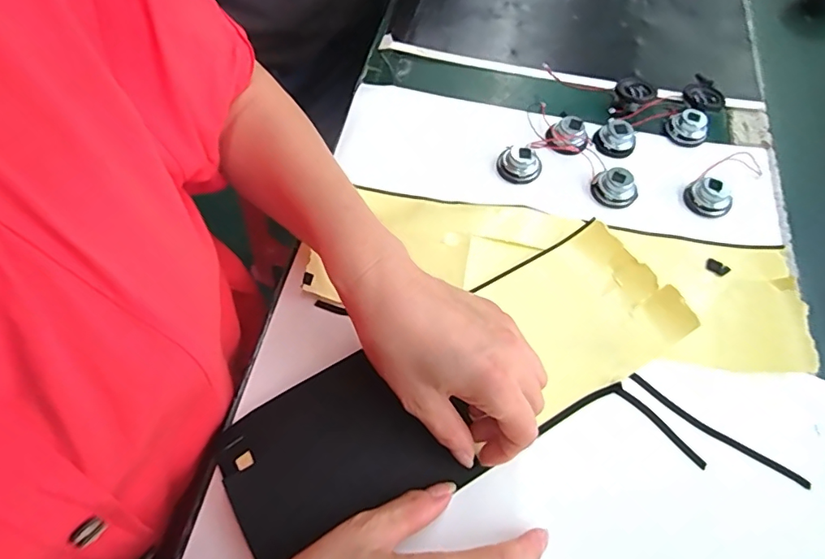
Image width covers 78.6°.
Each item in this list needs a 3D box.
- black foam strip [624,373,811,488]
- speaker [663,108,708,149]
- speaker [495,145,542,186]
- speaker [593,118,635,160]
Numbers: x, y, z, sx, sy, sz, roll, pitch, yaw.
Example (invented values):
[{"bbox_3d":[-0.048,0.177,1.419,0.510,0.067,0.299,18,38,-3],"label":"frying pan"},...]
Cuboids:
[{"bbox_3d":[0.197,0.099,0.330,0.119,0.007,0.010,34,66,15],"label":"black foam strip"},{"bbox_3d":[0.247,-0.136,0.449,0.031,0.020,0.031,1,62,-2],"label":"speaker"},{"bbox_3d":[0.090,-0.099,0.418,0.036,0.019,0.029,27,64,12],"label":"speaker"},{"bbox_3d":[0.178,-0.123,0.440,0.034,0.020,0.029,31,65,14],"label":"speaker"}]

